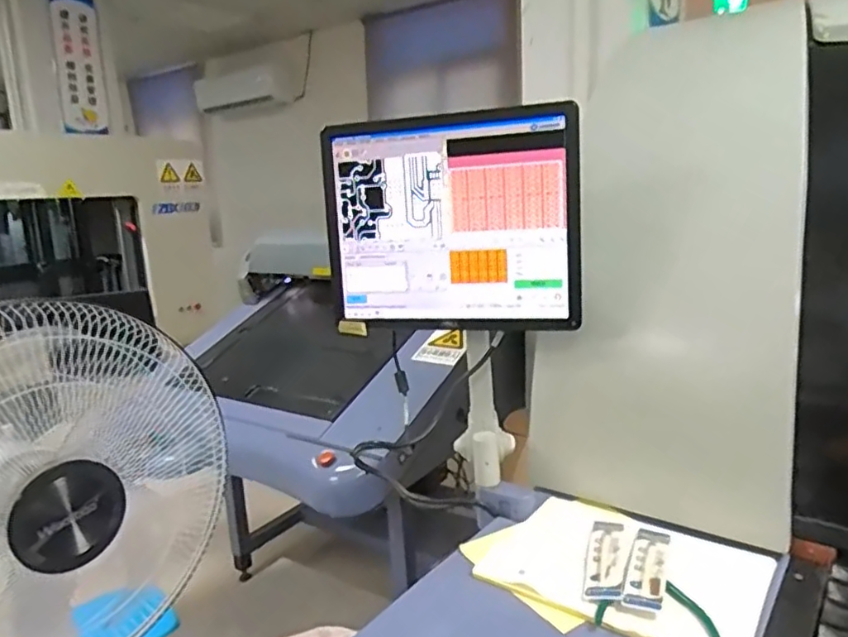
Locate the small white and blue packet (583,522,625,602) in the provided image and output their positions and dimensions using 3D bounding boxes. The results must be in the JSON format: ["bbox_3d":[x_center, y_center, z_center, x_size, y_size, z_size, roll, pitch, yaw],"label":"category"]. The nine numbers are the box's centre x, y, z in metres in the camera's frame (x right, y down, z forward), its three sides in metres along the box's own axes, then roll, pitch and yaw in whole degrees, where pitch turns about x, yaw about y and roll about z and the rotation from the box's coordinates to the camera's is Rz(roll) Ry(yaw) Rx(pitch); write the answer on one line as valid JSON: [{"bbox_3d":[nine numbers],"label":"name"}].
[{"bbox_3d":[0.234,0.305,0.793,0.043,0.009,0.179,-7,9,21],"label":"small white and blue packet"}]

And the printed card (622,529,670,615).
[{"bbox_3d":[0.280,0.308,0.769,0.042,0.012,0.176,9,12,23],"label":"printed card"}]

